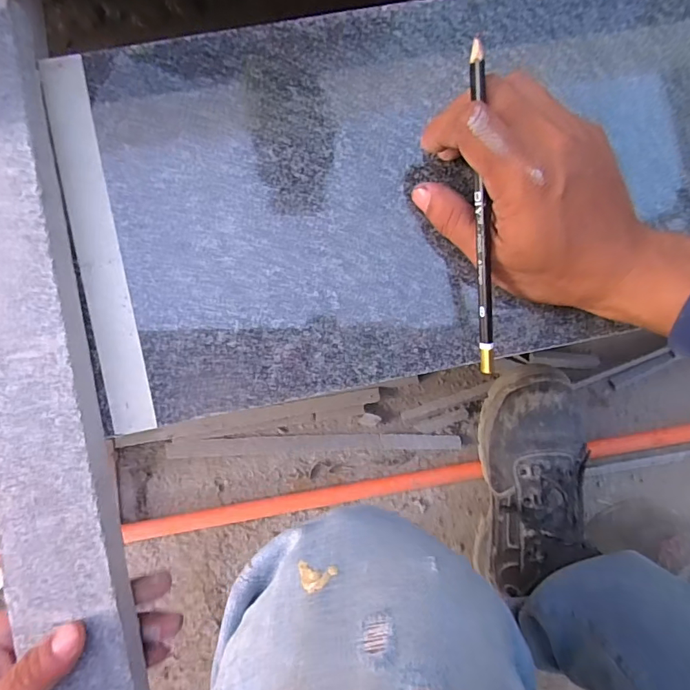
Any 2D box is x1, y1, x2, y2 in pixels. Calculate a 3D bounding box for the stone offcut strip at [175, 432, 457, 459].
[{"bbox_3d":[-0.034,0.118,0.541,0.340,0.016,0.023,-2,94,-4],"label":"stone offcut strip"}]

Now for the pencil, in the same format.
[{"bbox_3d":[0.072,-0.064,0.236,0.009,0.007,0.164,-7,105,-2],"label":"pencil"}]

